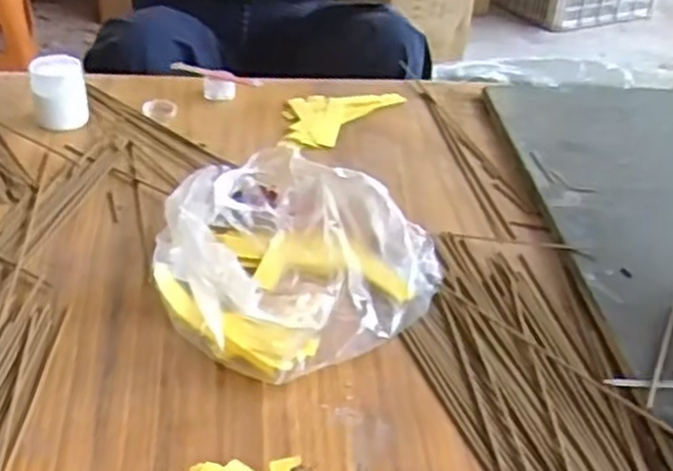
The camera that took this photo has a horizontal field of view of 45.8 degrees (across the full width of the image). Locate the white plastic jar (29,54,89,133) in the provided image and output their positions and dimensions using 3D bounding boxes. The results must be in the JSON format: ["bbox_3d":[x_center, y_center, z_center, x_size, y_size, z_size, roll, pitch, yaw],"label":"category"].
[{"bbox_3d":[-0.305,-0.158,0.877,0.056,0.073,0.049,-9,37,-17],"label":"white plastic jar"}]

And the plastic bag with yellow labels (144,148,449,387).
[{"bbox_3d":[-0.034,0.001,0.649,0.206,0.098,0.226,25,41,27],"label":"plastic bag with yellow labels"}]

